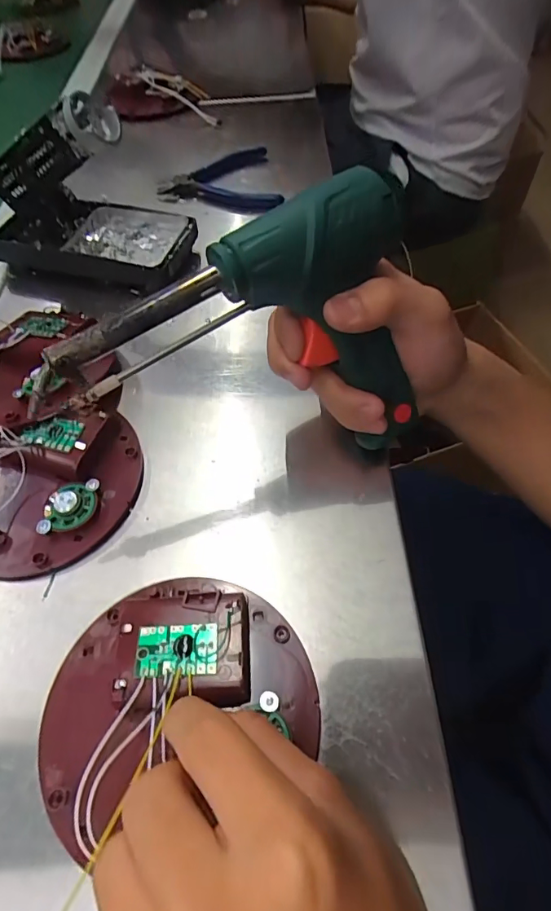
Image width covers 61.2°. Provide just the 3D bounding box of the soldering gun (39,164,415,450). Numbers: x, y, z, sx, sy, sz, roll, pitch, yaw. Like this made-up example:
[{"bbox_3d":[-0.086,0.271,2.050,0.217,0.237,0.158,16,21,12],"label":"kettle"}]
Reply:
[{"bbox_3d":[-0.007,-0.078,0.232,0.192,0.127,0.045,3,27,-27],"label":"soldering gun"}]

